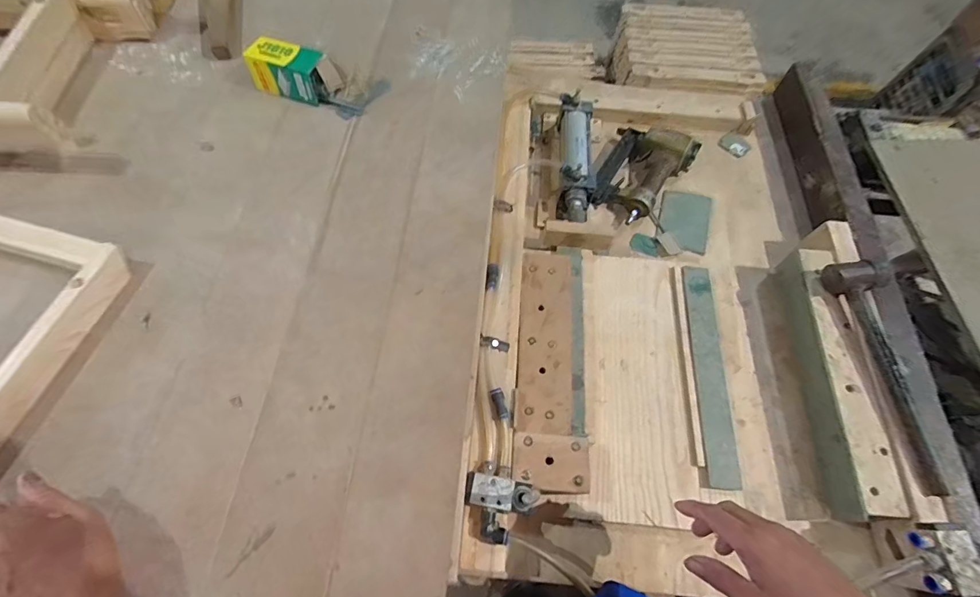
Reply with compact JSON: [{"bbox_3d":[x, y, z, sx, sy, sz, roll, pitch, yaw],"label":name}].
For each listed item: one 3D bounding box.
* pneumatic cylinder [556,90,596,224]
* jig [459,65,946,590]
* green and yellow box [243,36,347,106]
[{"bbox_3d":[0.166,-0.268,0.833,0.068,0.079,0.285,5,65,0],"label":"pneumatic cylinder"},{"bbox_3d":[0.293,-0.050,0.741,0.581,0.124,0.933,7,65,1],"label":"jig"},{"bbox_3d":[-0.323,-0.375,0.710,0.138,0.064,0.068,14,64,4],"label":"green and yellow box"}]

